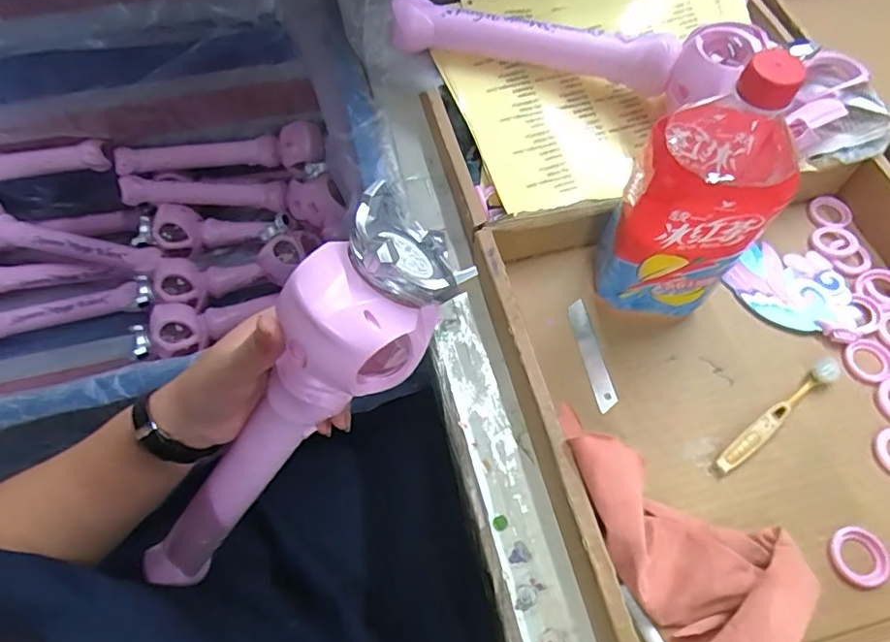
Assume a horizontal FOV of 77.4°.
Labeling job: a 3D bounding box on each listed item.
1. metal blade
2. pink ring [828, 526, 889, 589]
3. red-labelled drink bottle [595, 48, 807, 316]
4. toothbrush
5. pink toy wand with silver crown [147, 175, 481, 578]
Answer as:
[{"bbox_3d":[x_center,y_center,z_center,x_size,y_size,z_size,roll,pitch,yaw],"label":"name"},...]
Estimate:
[{"bbox_3d":[0.120,0.027,0.455,0.017,0.004,0.097,-7,63,-10],"label":"metal blade"},{"bbox_3d":[0.286,0.163,0.382,0.039,0.005,0.037,-1,61,1],"label":"pink ring"},{"bbox_3d":[0.181,-0.081,0.396,0.085,0.220,0.095,35,68,19],"label":"red-labelled drink bottle"},{"bbox_3d":[0.257,0.073,0.428,0.135,0.010,0.017,-33,65,-16],"label":"toothbrush"},{"bbox_3d":[-0.116,0.070,0.367,0.087,0.342,0.077,-1,49,-50],"label":"pink toy wand with silver crown"}]

